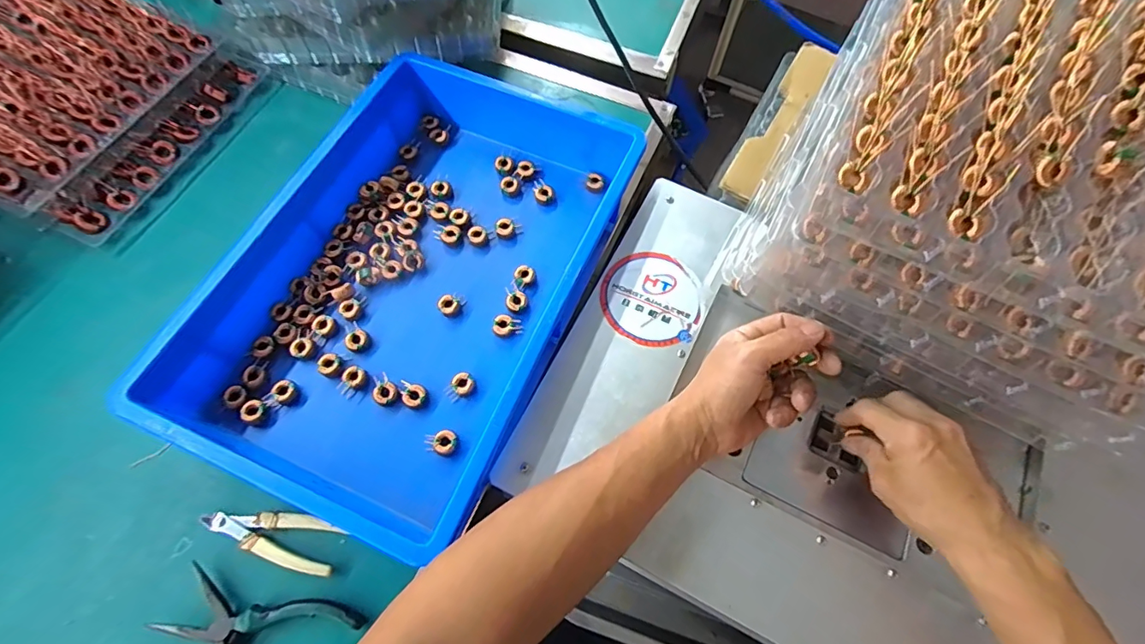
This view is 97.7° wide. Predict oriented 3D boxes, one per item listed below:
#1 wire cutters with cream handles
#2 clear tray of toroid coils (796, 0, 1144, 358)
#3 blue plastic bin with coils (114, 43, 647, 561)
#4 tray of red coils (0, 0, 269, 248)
[{"bbox_3d":[-0.248,0.175,0.414,0.116,0.010,0.039,13,65,4],"label":"wire cutters with cream handles"},{"bbox_3d":[0.347,-0.140,0.350,0.294,0.051,0.292,27,81,11],"label":"clear tray of toroid coils"},{"bbox_3d":[-0.142,-0.047,0.481,0.281,0.085,0.427,23,66,8],"label":"blue plastic bin with coils"},{"bbox_3d":[-0.587,-0.274,0.564,0.338,0.083,0.278,24,66,9],"label":"tray of red coils"}]

